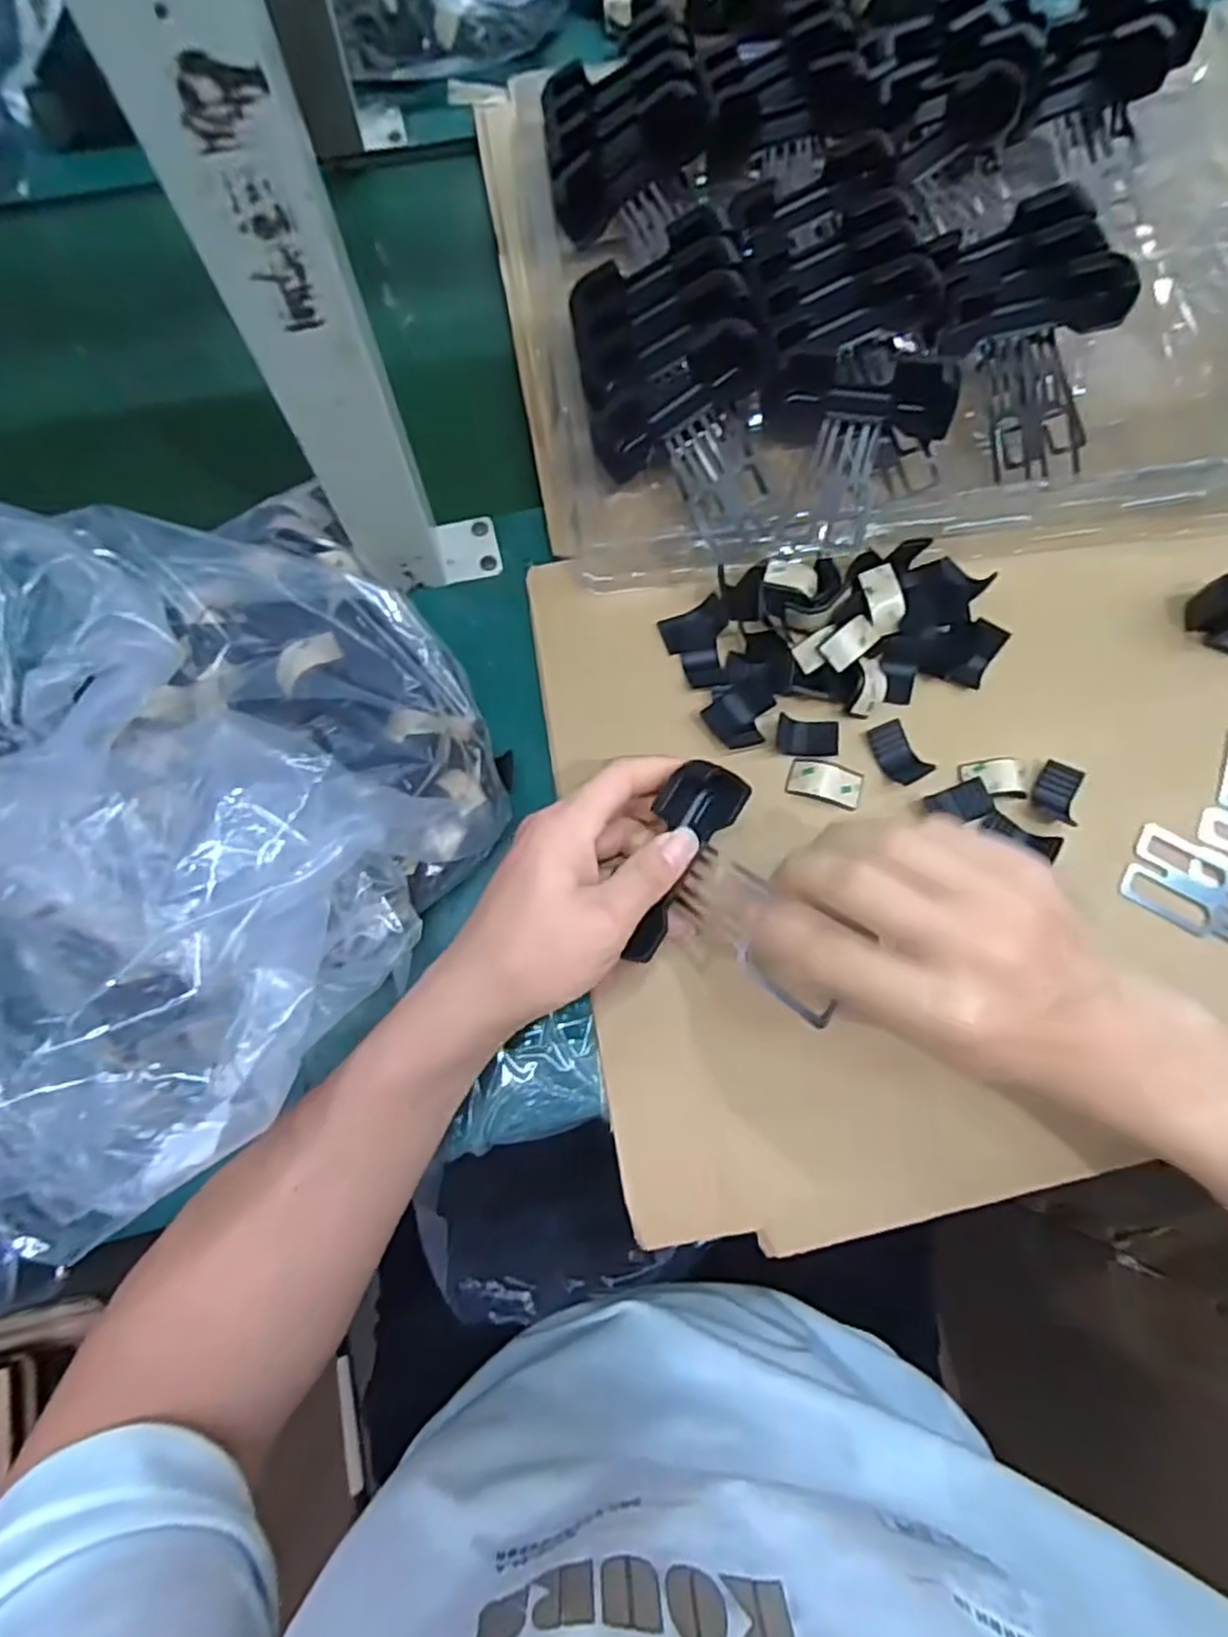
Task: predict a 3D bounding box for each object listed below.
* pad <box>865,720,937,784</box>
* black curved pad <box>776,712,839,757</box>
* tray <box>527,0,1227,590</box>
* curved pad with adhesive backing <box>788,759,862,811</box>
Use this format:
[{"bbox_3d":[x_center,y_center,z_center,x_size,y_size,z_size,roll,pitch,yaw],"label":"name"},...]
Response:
[{"bbox_3d":[0.155,-0.036,0.392,0.022,0.009,0.036,-25,78,-8],"label":"pad"},{"bbox_3d":[0.105,-0.044,0.387,0.035,0.011,0.021,4,76,-1],"label":"black curved pad"},{"bbox_3d":[0.199,-0.339,0.433,0.499,0.077,0.363,-7,76,-4],"label":"tray"},{"bbox_3d":[0.114,-0.020,0.388,0.039,0.004,0.021,15,76,2],"label":"curved pad with adhesive backing"}]

